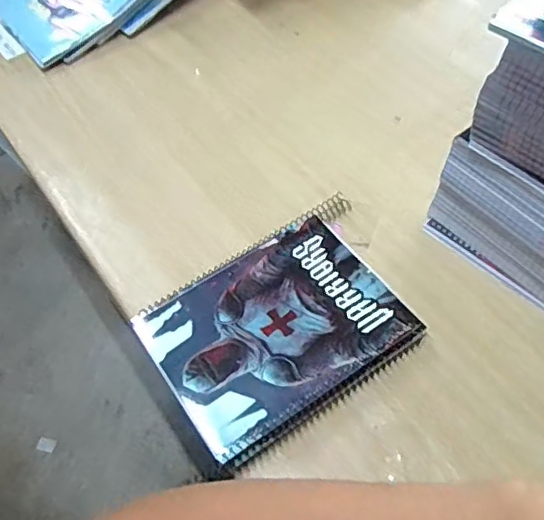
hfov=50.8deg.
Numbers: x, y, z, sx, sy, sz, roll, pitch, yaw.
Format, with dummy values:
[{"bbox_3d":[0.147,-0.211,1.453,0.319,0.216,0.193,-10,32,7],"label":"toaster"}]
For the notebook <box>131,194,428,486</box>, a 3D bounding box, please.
[{"bbox_3d":[0.006,0.055,0.493,0.224,0.028,0.161,-31,58,-15],"label":"notebook"}]

